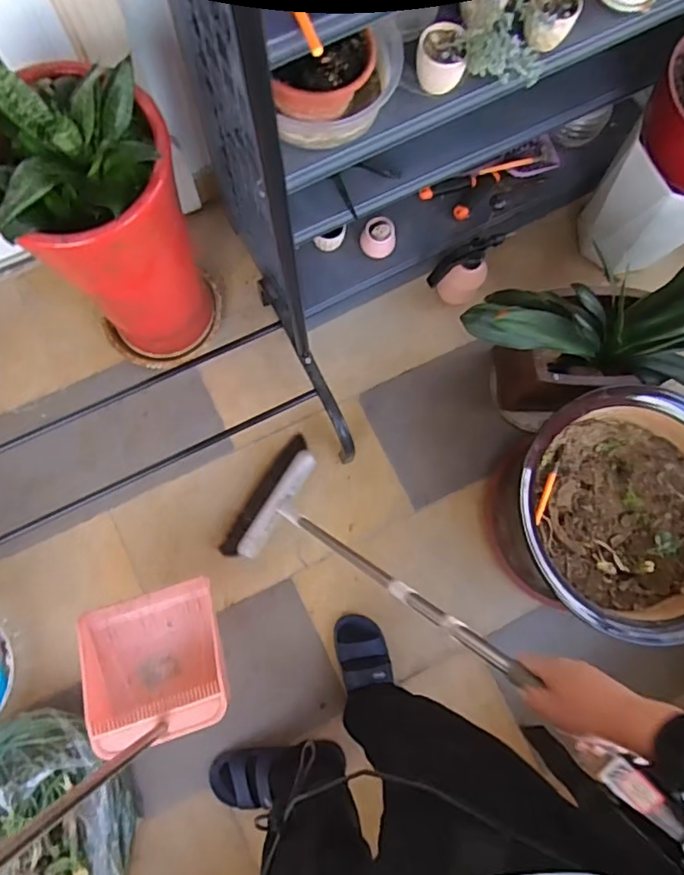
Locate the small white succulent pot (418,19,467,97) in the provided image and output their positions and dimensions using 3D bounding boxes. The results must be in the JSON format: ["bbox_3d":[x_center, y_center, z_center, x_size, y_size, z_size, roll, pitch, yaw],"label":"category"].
[{"bbox_3d":[0.141,-0.547,0.813,0.063,0.054,0.069,1,80,-3],"label":"small white succulent pot"}]

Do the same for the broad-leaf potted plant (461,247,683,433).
[{"bbox_3d":[0.477,-0.176,1.074,0.508,0.424,0.232,-12,81,-5],"label":"broad-leaf potted plant"}]

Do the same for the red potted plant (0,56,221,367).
[{"bbox_3d":[-0.390,-0.344,0.993,0.271,0.581,0.243,-28,83,-8],"label":"red potted plant"}]

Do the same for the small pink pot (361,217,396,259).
[{"bbox_3d":[0.078,-0.422,1.191,0.064,0.060,0.065,1,80,-3],"label":"small pink pot"}]

